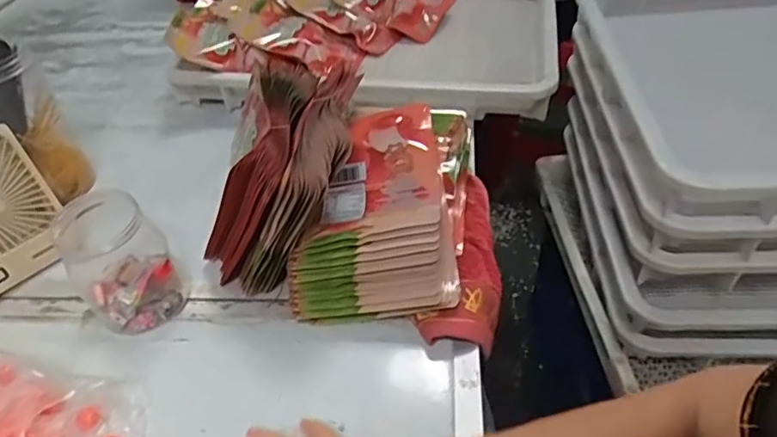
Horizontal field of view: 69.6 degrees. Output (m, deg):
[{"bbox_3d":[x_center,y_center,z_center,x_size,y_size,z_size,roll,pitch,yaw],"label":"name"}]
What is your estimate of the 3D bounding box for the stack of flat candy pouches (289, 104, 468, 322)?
[{"bbox_3d":[-0.001,-0.021,0.645,0.171,0.100,0.288,1,42,8],"label":"stack of flat candy pouches"}]

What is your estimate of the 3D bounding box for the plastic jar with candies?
[{"bbox_3d":[-0.280,0.046,0.586,0.090,0.122,0.095,-3,42,3],"label":"plastic jar with candies"}]

